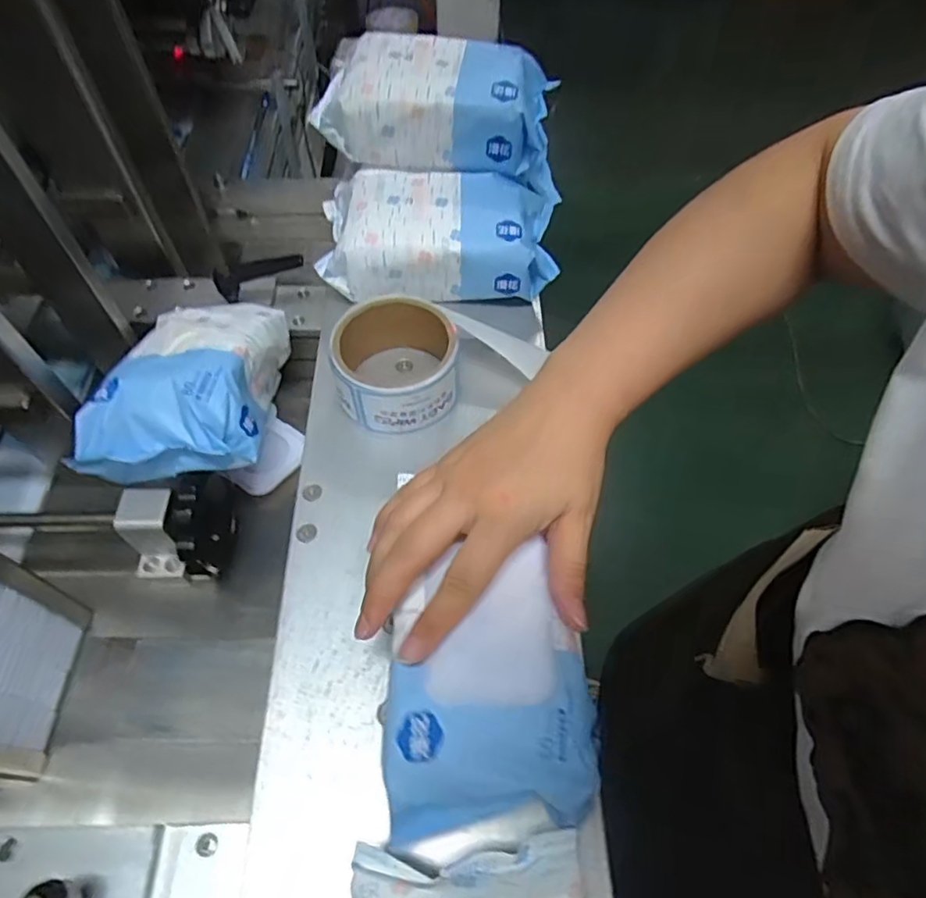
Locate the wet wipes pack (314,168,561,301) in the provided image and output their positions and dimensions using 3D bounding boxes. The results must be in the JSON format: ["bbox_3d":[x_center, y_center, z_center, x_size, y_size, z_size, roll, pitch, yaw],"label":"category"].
[{"bbox_3d":[-0.020,-0.178,0.497,0.183,0.058,0.102,2,57,1],"label":"wet wipes pack"}]

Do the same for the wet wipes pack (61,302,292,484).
[{"bbox_3d":[-0.187,-0.045,0.430,0.104,0.075,0.167,-4,41,1],"label":"wet wipes pack"}]

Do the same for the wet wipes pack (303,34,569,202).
[{"bbox_3d":[-0.016,-0.285,0.501,0.196,0.071,0.098,6,58,4],"label":"wet wipes pack"}]

